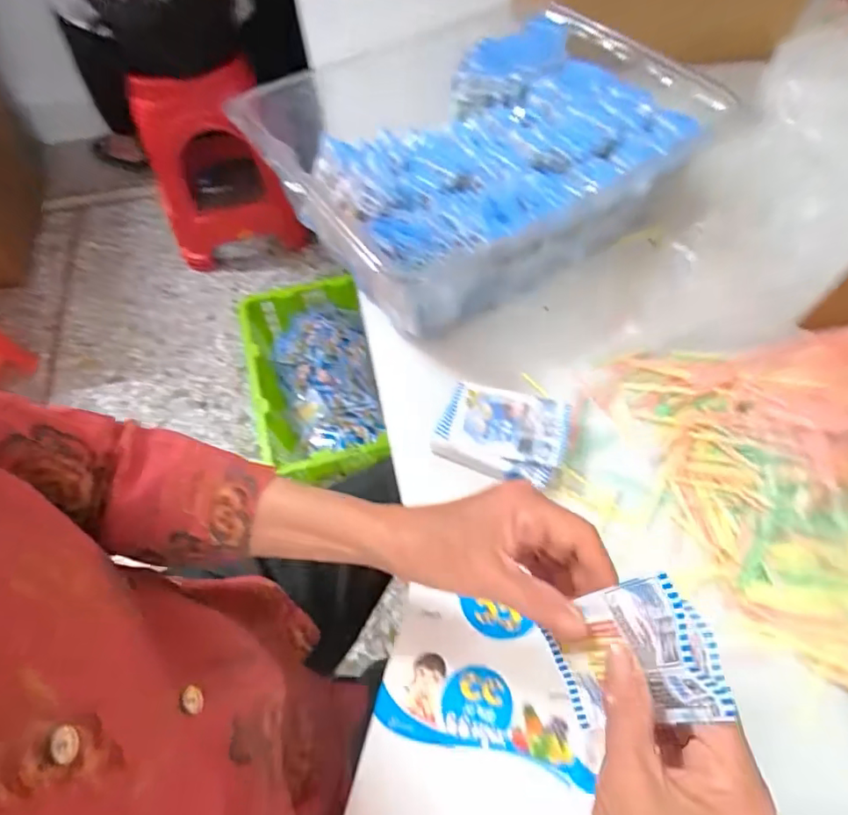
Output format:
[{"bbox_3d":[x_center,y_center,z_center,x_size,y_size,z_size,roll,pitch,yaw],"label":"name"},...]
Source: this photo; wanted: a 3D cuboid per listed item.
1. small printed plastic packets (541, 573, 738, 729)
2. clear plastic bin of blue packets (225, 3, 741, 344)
[{"bbox_3d":[0.099,0.125,0.265,0.012,0.099,0.061,-8,65,-32],"label":"small printed plastic packets"},{"bbox_3d":[0.059,-0.272,0.584,0.416,0.131,0.304,-32,63,-17],"label":"clear plastic bin of blue packets"}]

